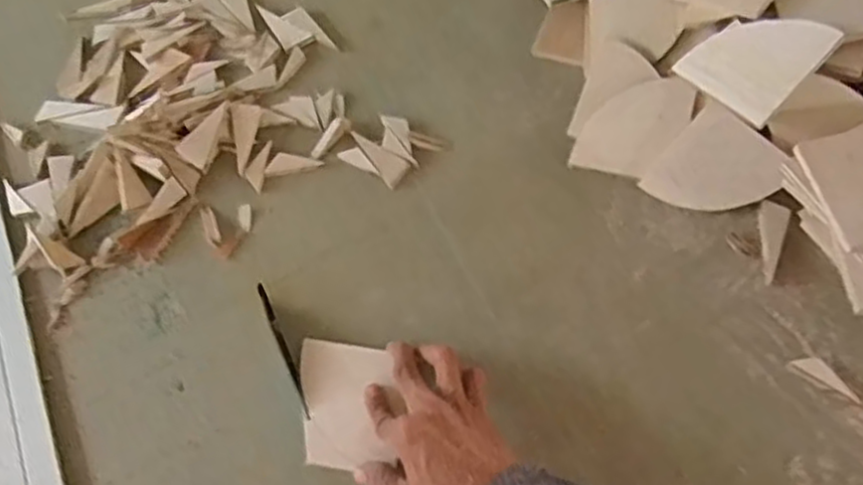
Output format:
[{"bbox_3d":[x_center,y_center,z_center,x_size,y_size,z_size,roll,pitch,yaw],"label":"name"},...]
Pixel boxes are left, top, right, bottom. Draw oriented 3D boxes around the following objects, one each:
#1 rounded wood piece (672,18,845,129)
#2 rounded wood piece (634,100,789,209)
[{"bbox_3d":[0.283,-0.162,0.663,0.093,0.012,0.104,-51,50,11],"label":"rounded wood piece"},{"bbox_3d":[0.255,-0.065,0.675,0.095,0.010,0.094,37,94,18],"label":"rounded wood piece"}]

